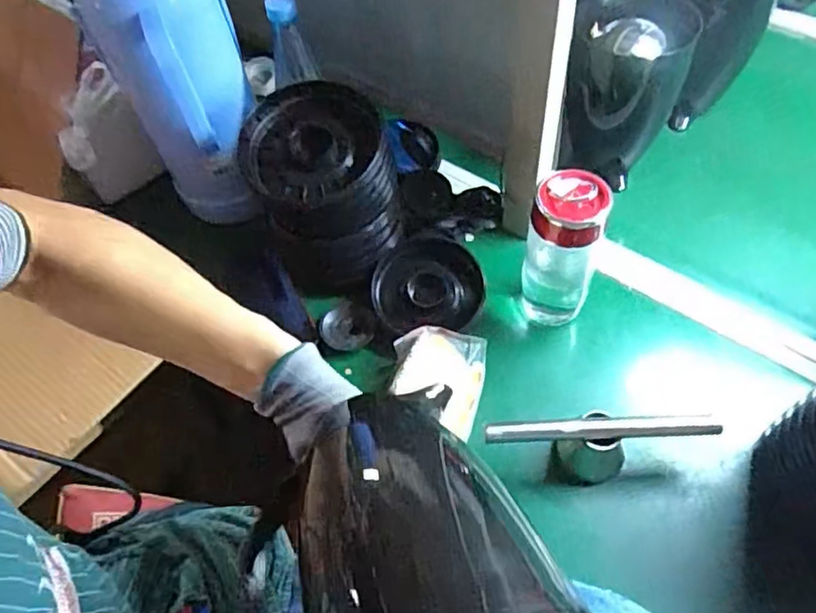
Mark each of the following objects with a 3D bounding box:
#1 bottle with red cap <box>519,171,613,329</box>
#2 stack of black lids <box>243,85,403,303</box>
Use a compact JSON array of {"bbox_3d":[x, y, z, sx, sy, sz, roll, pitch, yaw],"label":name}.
[{"bbox_3d":[0.150,-0.047,0.614,0.068,0.183,0.057,13,57,13],"label":"bottle with red cap"},{"bbox_3d":[-0.086,-0.120,0.662,0.144,0.169,0.131,-18,56,-7],"label":"stack of black lids"}]

